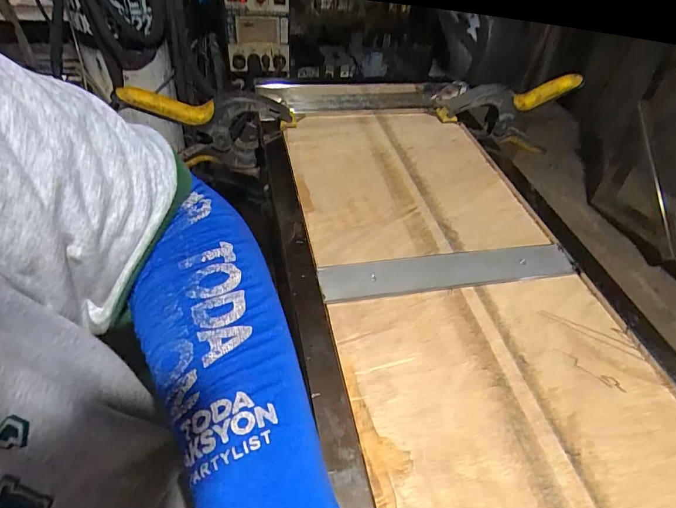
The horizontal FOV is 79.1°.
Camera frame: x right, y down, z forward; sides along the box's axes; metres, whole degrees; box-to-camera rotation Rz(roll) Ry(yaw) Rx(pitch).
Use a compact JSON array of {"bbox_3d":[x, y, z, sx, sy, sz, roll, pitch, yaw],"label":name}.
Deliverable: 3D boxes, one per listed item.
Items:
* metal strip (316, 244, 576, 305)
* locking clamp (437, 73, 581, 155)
[{"bbox_3d":[0.108,0.016,0.386,0.250,0.006,0.041,-6,47,-13],"label":"metal strip"},{"bbox_3d":[0.257,-0.219,0.640,0.204,0.113,0.060,-10,48,-16],"label":"locking clamp"}]

